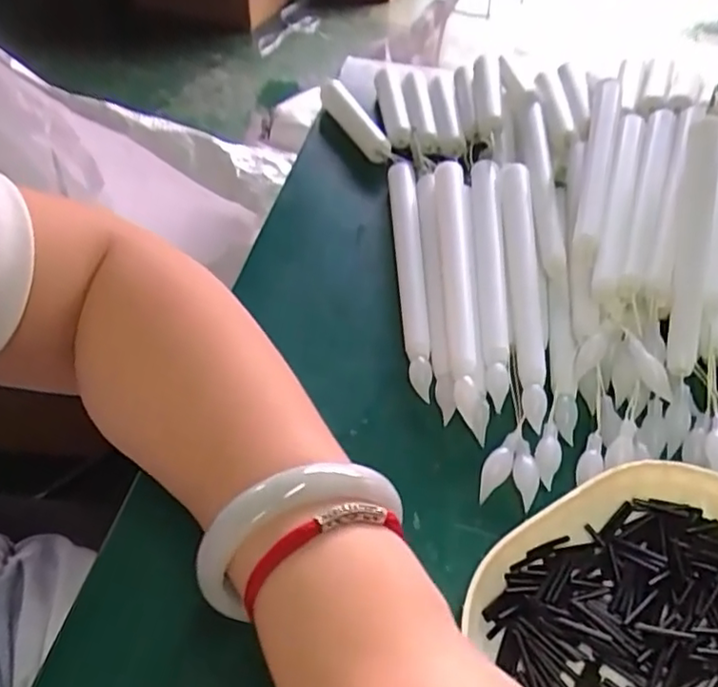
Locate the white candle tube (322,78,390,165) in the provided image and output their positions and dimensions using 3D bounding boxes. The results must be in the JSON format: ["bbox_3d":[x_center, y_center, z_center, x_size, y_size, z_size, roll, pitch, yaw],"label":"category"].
[{"bbox_3d":[-0.005,-0.163,0.455,0.017,0.023,0.108,-22,53,-19],"label":"white candle tube"}]

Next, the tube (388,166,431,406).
[{"bbox_3d":[0.028,-0.042,0.343,0.015,0.020,0.168,0,49,-1],"label":"tube"}]

